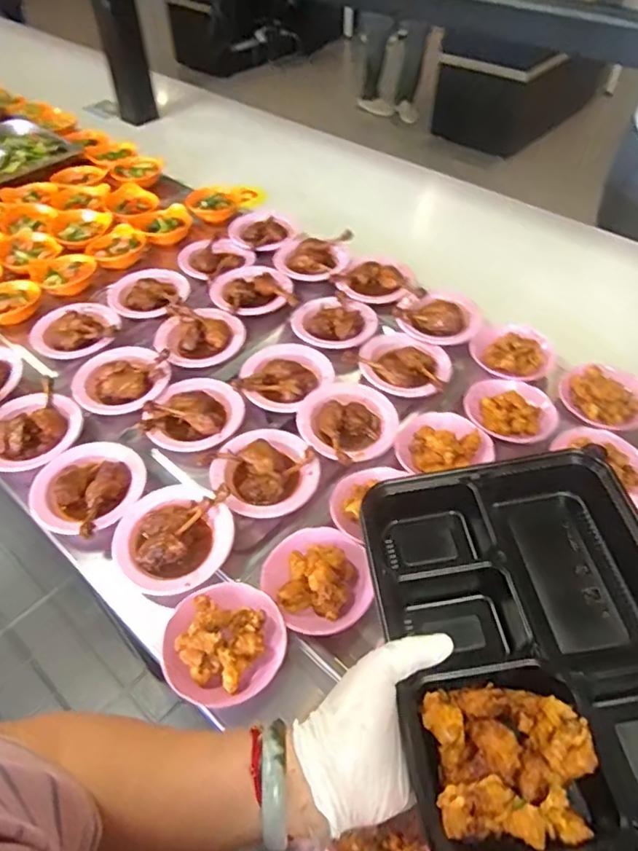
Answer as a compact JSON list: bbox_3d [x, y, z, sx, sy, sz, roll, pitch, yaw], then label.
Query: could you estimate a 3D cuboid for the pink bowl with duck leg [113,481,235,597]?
[{"bbox_3d":[-0.183,0.140,0.727,0.143,0.045,0.145,19,52,13],"label":"pink bowl with duck leg"}]

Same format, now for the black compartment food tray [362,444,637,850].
[{"bbox_3d":[0.156,0.148,0.409,0.212,0.066,0.267,-7,47,-1],"label":"black compartment food tray"}]

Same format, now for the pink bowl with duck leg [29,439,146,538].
[{"bbox_3d":[-0.315,0.086,0.780,0.143,0.047,0.140,1,50,-2],"label":"pink bowl with duck leg"}]

